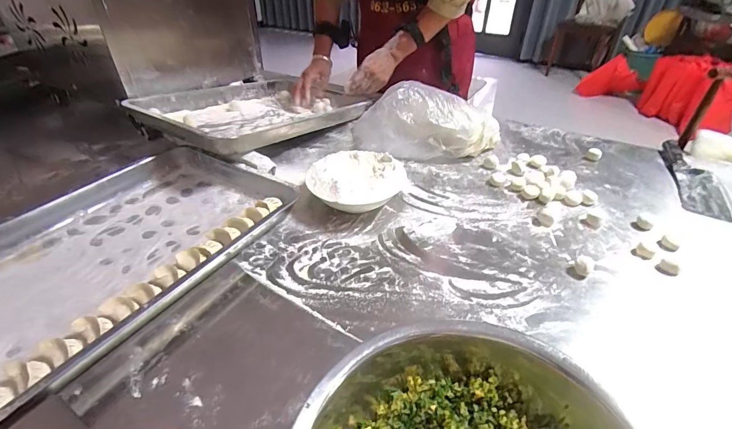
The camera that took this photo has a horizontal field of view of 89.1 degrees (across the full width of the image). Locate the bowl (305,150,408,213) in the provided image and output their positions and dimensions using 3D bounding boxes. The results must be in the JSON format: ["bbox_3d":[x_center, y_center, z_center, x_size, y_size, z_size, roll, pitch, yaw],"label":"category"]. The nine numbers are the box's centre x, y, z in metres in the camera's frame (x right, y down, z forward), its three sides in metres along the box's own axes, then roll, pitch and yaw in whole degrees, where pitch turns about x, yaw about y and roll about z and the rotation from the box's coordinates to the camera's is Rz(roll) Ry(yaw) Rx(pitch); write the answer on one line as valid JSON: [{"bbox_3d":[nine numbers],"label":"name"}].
[{"bbox_3d":[-0.017,-0.051,0.660,0.155,0.061,0.165,-1,39,1],"label":"bowl"}]

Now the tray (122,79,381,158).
[{"bbox_3d":[-0.263,-0.248,0.901,0.388,0.057,0.478,25,37,32],"label":"tray"}]

